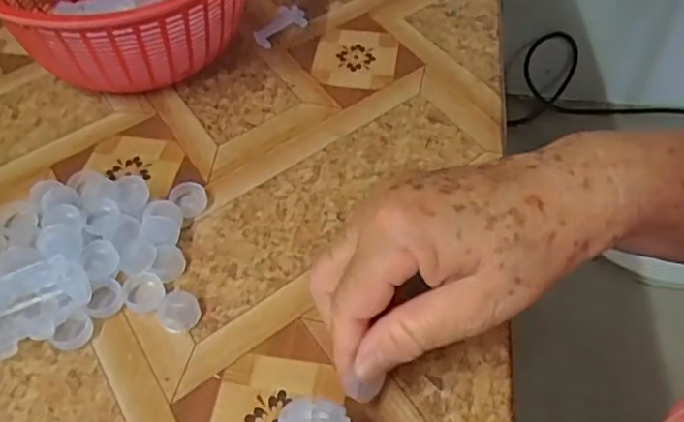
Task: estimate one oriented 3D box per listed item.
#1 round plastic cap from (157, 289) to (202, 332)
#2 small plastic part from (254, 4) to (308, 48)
[{"bbox_3d":[-0.082,0.049,0.320,0.021,0.008,0.022,0,50,0],"label":"round plastic cap"},{"bbox_3d":[-0.047,-0.141,0.486,0.030,0.006,0.052,26,55,20],"label":"small plastic part"}]

